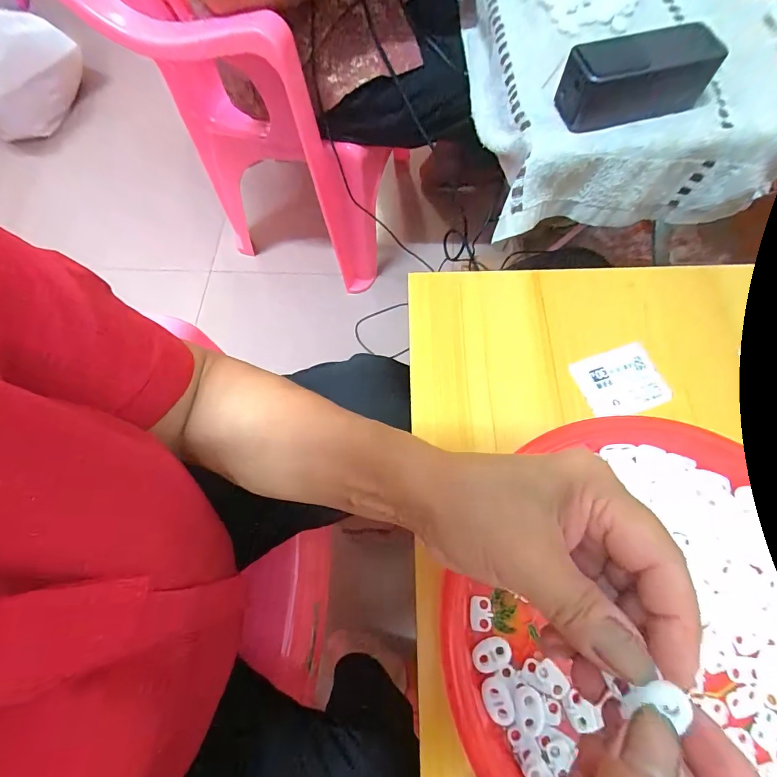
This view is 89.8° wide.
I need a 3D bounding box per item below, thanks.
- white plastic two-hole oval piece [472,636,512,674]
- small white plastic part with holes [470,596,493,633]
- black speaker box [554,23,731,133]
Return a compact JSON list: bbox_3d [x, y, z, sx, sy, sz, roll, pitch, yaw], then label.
[{"bbox_3d":[0.059,0.154,0.225,0.022,0.004,0.015,-27,69,-8],"label":"white plastic two-hole oval piece"},{"bbox_3d":[0.056,0.136,0.234,0.013,0.004,0.018,4,68,5],"label":"small white plastic part with holes"},{"bbox_3d":[0.227,-0.287,0.358,0.126,0.059,0.043,-12,68,-2],"label":"black speaker box"}]

